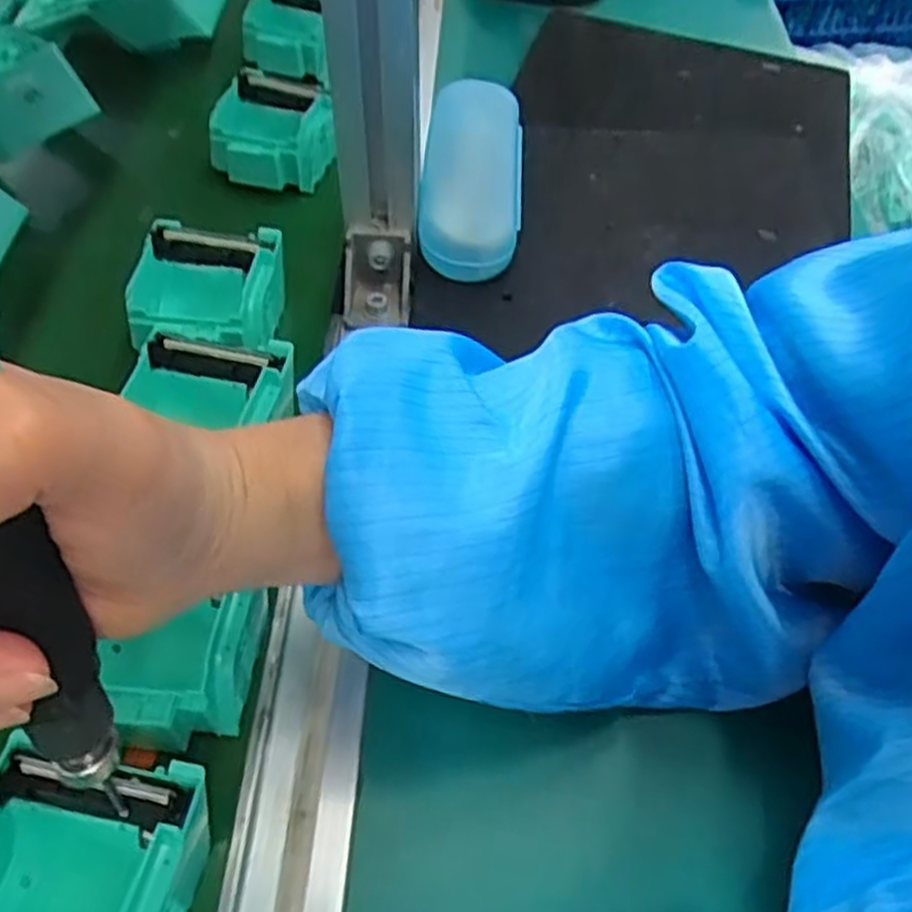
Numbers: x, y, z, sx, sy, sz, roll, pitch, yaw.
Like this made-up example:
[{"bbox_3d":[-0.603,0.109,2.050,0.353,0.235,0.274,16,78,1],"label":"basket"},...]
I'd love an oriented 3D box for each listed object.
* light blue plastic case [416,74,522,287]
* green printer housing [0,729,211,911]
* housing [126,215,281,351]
[{"bbox_3d":[0.012,-0.164,0.467,0.060,0.042,0.140,5,57,-1],"label":"light blue plastic case"},{"bbox_3d":[-0.129,0.146,0.272,0.075,0.038,0.076,7,56,1],"label":"green printer housing"},{"bbox_3d":[-0.137,-0.085,0.440,0.072,0.044,0.076,4,56,-1],"label":"housing"}]

